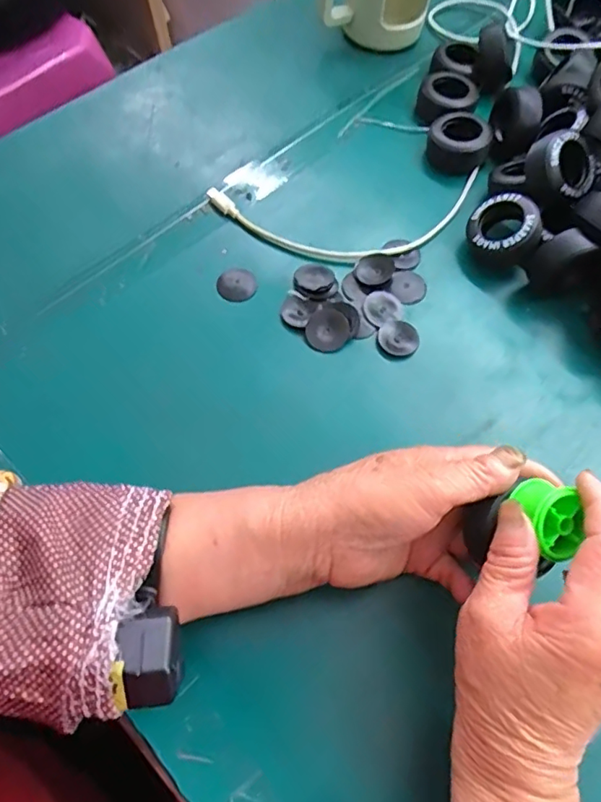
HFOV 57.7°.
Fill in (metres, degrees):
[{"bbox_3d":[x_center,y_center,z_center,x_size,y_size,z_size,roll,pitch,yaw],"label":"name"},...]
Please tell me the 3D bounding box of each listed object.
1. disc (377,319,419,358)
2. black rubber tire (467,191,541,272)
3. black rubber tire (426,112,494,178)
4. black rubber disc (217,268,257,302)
[{"bbox_3d":[0.066,-0.043,0.365,0.026,0.004,0.027,2,63,-3],"label":"disc"},{"bbox_3d":[0.145,-0.118,0.387,0.048,0.026,0.050,-23,64,23],"label":"black rubber tire"},{"bbox_3d":[0.125,-0.204,0.436,0.047,0.030,0.041,19,63,6],"label":"black rubber tire"},{"bbox_3d":[-0.044,-0.081,0.378,0.026,0.005,0.025,2,63,-3],"label":"black rubber disc"}]

